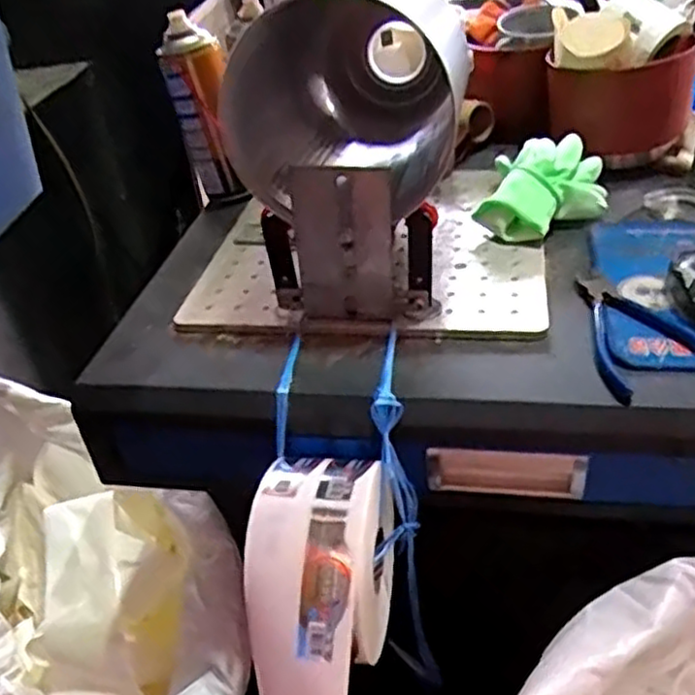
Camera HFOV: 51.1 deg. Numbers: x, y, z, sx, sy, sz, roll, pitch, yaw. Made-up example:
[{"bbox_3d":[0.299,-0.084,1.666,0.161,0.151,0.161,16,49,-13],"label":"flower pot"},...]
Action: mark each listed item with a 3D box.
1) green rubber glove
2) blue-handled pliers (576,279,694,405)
[{"bbox_3d":[0.179,-0.144,0.664,0.101,0.059,0.126,9,37,22],"label":"green rubber glove"},{"bbox_3d":[0.209,-0.015,0.524,0.079,0.010,0.133,-7,34,0],"label":"blue-handled pliers"}]

